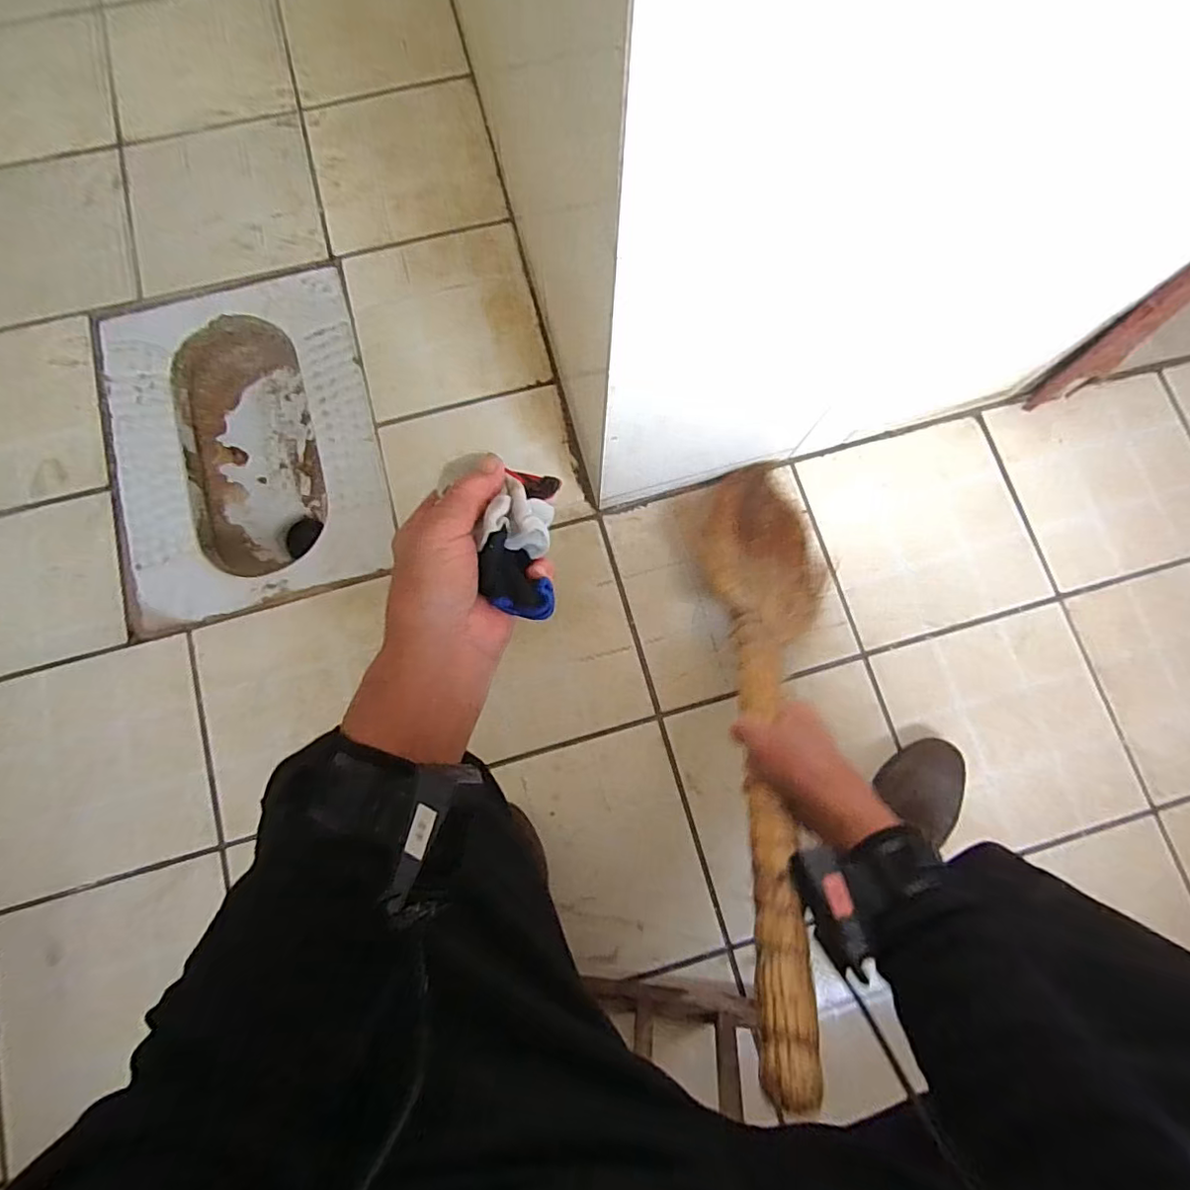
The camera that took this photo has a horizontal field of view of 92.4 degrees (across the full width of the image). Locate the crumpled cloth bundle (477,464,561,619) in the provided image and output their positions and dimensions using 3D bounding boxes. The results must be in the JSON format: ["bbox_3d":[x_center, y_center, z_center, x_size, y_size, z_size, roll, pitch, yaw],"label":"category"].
[{"bbox_3d":[-0.046,-0.036,0.357,0.041,0.046,0.096,1,80,0],"label":"crumpled cloth bundle"}]

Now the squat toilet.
[{"bbox_3d":[-0.545,-0.230,0.940,0.391,0.151,0.527,-16,80,-4],"label":"squat toilet"}]

